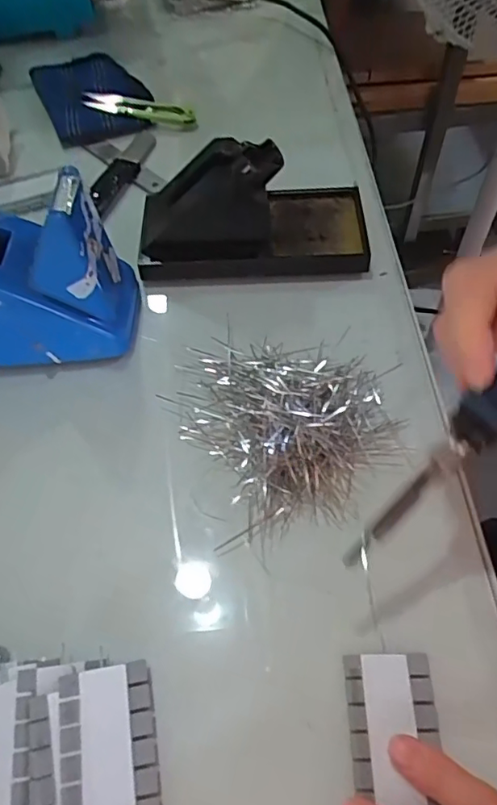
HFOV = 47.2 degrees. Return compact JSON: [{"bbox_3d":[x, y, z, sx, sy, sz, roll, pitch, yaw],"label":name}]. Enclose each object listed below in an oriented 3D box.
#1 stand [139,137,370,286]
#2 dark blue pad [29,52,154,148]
[{"bbox_3d":[0.002,-0.137,0.393,0.157,0.071,0.075,-2,57,1],"label":"stand"},{"bbox_3d":[-0.142,-0.284,0.524,0.089,0.016,0.128,-22,59,-11],"label":"dark blue pad"}]

